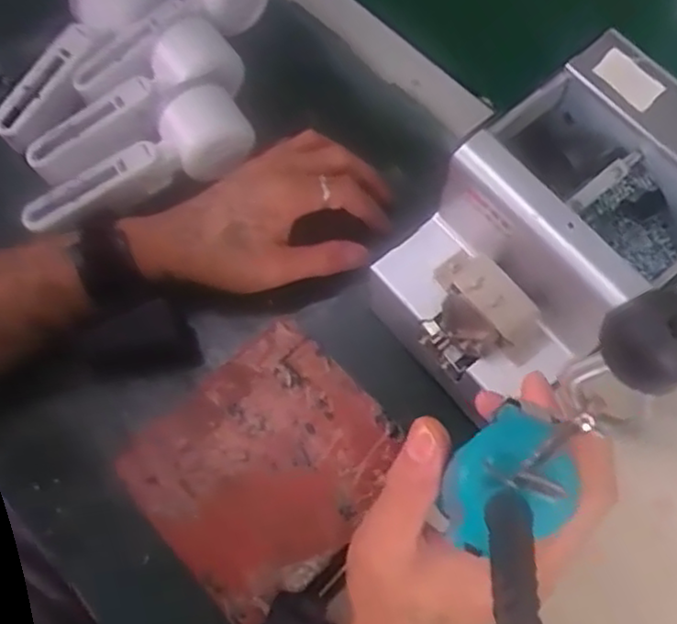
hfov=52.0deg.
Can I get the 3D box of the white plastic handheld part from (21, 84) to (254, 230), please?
[{"bbox_3d":[-0.137,-0.111,0.487,0.156,0.051,0.048,-23,71,-6],"label":"white plastic handheld part"}]

